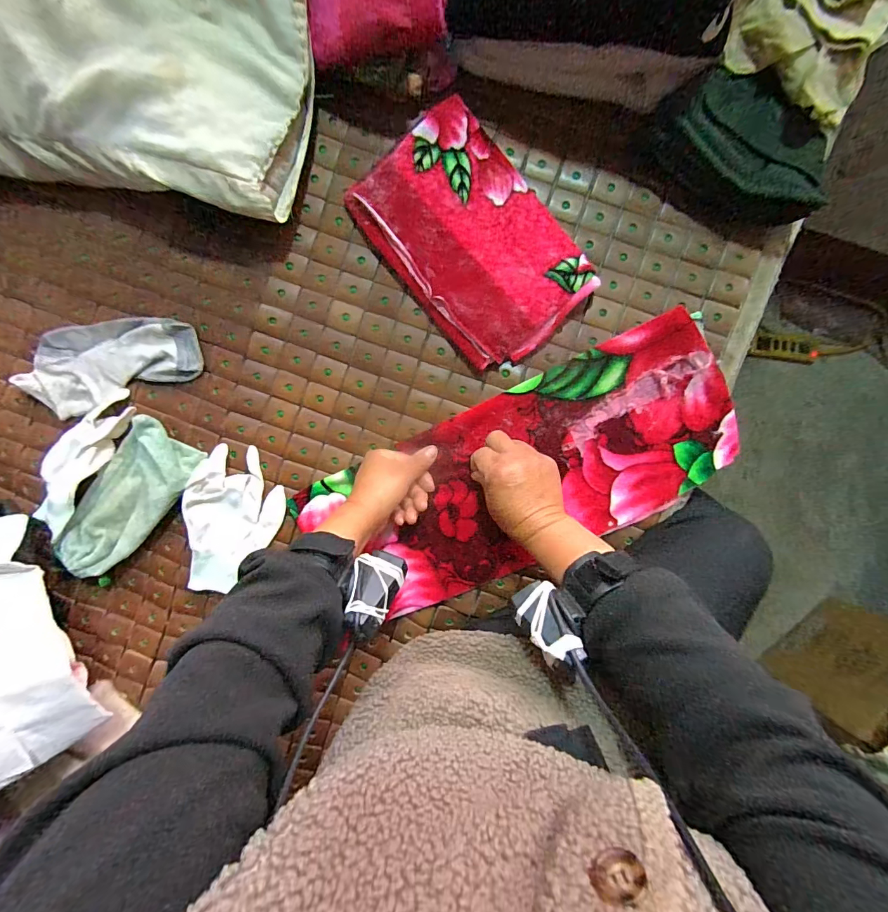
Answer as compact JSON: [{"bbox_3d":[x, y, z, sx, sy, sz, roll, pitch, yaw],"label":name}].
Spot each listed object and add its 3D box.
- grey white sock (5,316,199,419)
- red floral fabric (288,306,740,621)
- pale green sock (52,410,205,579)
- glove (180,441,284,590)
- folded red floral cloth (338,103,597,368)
[{"bbox_3d":[-0.378,-0.111,0.463,0.202,0.010,0.094,-16,92,4],"label":"grey white sock"},{"bbox_3d":[0.080,0.025,0.449,0.454,0.023,0.180,-27,92,6],"label":"red floral fabric"},{"bbox_3d":[-0.356,0.050,0.464,0.095,0.029,0.187,38,95,0],"label":"pale green sock"},{"bbox_3d":[-0.232,0.075,0.453,0.092,0.029,0.164,7,94,3],"label":"glove"},{"bbox_3d":[0.029,-0.216,0.422,0.150,0.031,0.235,-39,91,5],"label":"folded red floral cloth"}]

